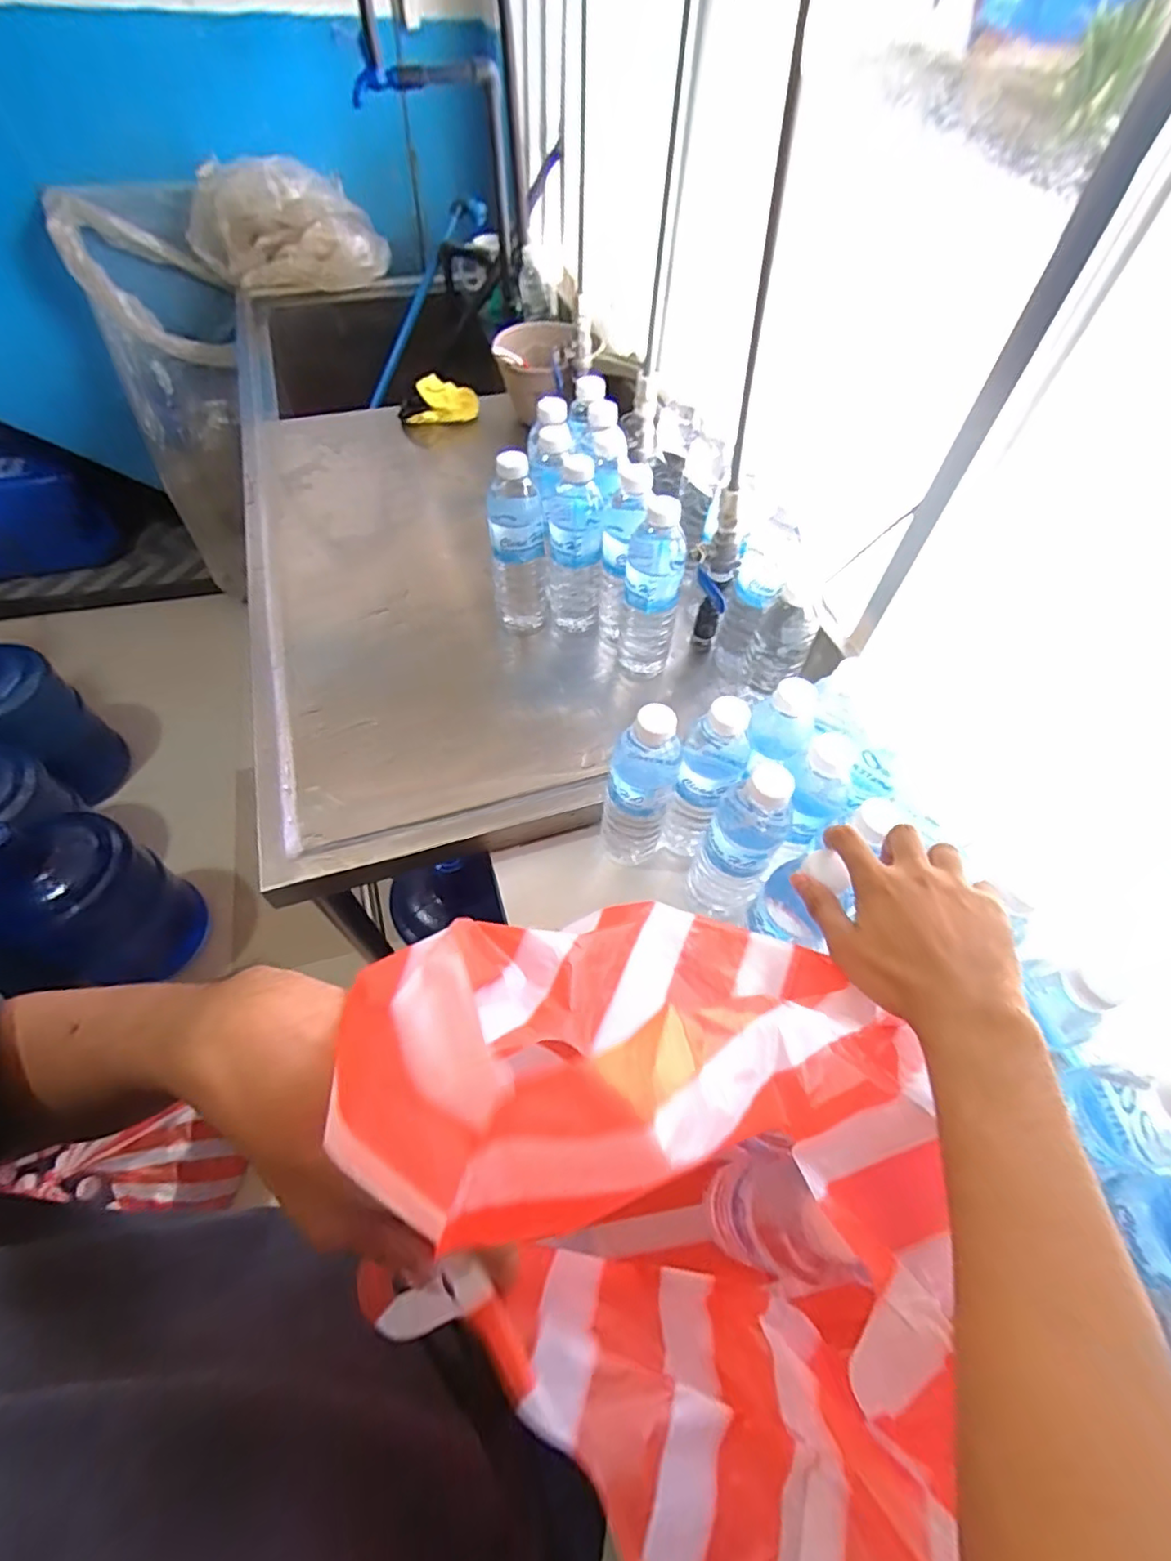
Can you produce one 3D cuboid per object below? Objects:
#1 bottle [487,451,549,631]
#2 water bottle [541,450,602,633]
[{"bbox_3d":[-0.079,-0.263,0.693,0.064,0.213,0.059,-7,58,-8],"label":"bottle"},{"bbox_3d":[-0.014,-0.258,0.693,0.062,0.206,0.058,-1,57,-4],"label":"water bottle"}]

